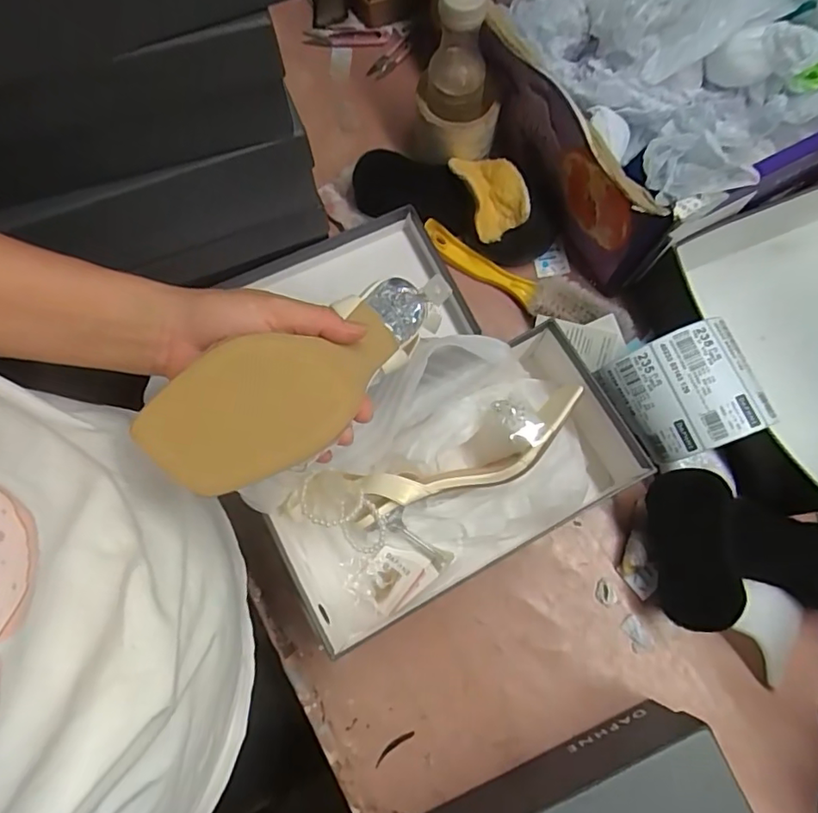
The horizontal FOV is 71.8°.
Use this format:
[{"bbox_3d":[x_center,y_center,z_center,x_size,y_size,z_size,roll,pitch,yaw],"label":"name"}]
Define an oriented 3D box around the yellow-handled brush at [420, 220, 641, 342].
[{"bbox_3d":[0.117,-0.124,0.578,0.234,0.037,0.050,27,77,8],"label":"yellow-handled brush"}]

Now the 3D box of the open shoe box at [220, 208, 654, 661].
[{"bbox_3d":[0.030,0.061,0.483,0.324,0.126,0.173,-34,77,-8],"label":"open shoe box"}]

